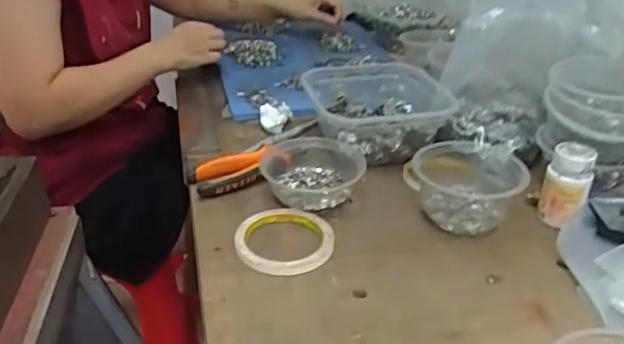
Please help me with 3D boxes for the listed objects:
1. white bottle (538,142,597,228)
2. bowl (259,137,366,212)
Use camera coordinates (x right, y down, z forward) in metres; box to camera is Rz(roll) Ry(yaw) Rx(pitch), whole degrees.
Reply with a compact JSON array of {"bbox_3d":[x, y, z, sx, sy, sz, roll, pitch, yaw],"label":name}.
[{"bbox_3d":[0.264,0.014,0.594,0.044,0.076,0.042,16,33,24],"label":"white bottle"},{"bbox_3d":[0.000,-0.001,0.649,0.111,0.034,0.112,1,30,-1],"label":"bowl"}]

